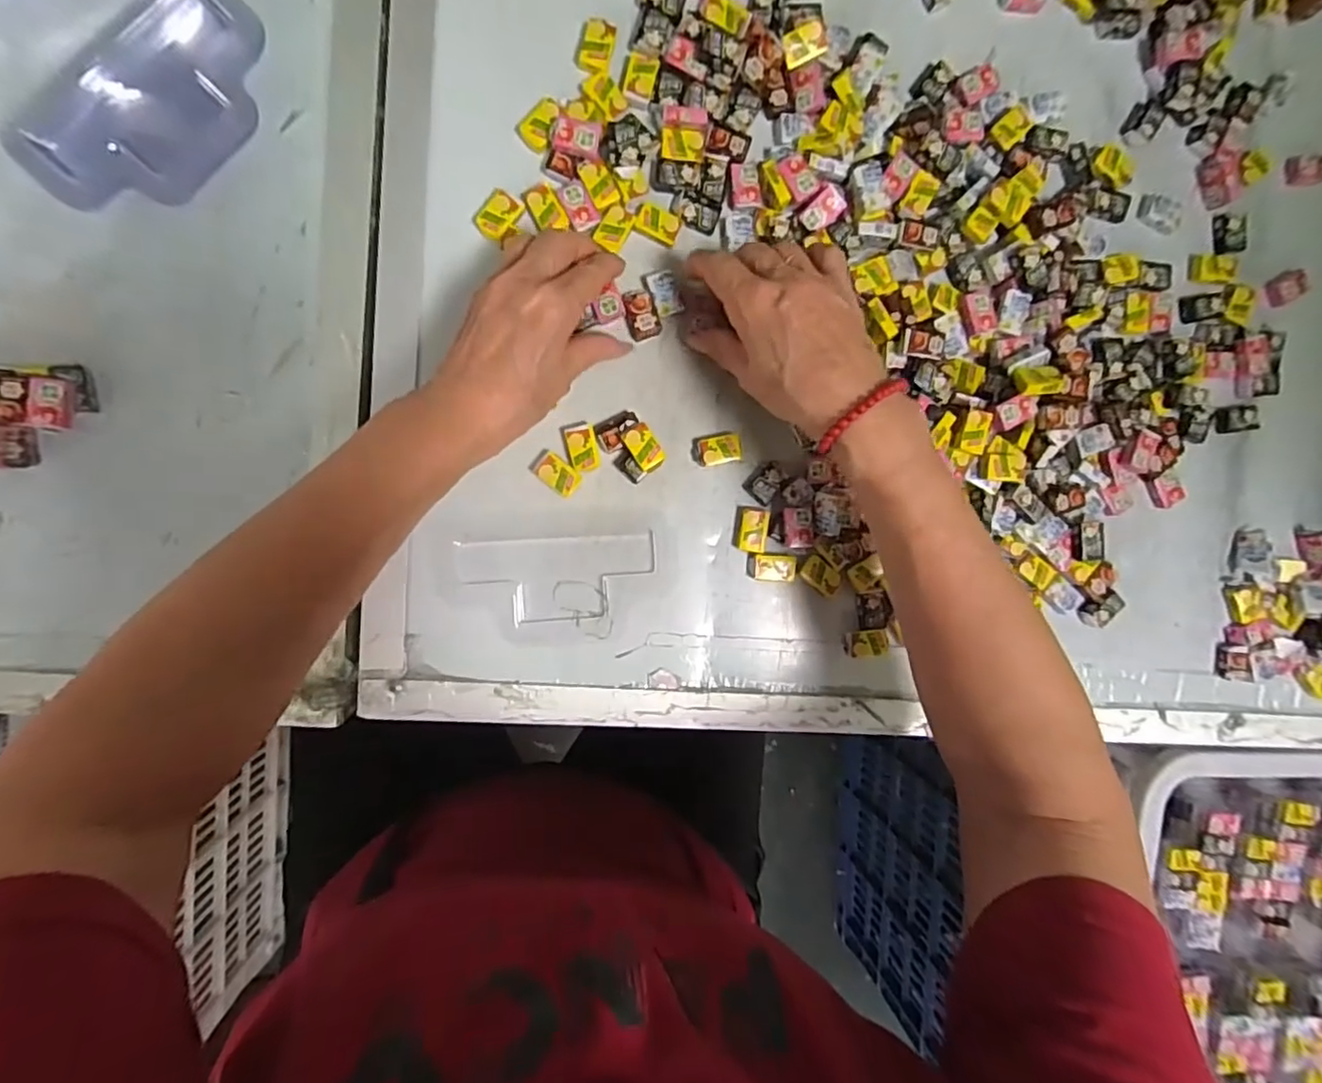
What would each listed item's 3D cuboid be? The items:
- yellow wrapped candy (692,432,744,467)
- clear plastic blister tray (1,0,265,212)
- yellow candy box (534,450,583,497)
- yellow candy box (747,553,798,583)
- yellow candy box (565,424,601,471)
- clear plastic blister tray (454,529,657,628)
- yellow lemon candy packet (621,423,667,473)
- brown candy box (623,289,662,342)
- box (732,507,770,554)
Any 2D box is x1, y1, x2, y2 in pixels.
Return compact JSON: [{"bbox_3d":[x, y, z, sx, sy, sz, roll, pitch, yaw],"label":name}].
[{"bbox_3d":[0.035,-0.057,0.377,0.031,0.008,0.019,-8,94,-5],"label":"yellow wrapped candy"},{"bbox_3d":[-0.273,-0.238,0.327,0.088,0.016,0.139,39,89,-7],"label":"clear plastic blister tray"},{"bbox_3d":[-0.061,-0.040,0.364,0.026,0.004,0.018,39,89,-7],"label":"yellow candy box"},{"bbox_3d":[0.070,0.017,0.385,0.030,0.008,0.017,6,93,-6],"label":"yellow candy box"},{"bbox_3d":[-0.046,-0.056,0.366,0.017,0.005,0.026,-16,95,-5],"label":"yellow candy box"},{"bbox_3d":[-0.061,0.023,0.371,0.116,0.007,0.051,-4,94,-6],"label":"clear plastic blister tray"},{"bbox_3d":[-0.010,-0.056,0.361,0.016,0.004,0.028,-34,98,3],"label":"yellow lemon candy packet"},{"bbox_3d":[-0.012,-0.136,0.365,0.018,0.007,0.028,-23,96,-4],"label":"brown candy box"},{"bbox_3d":[0.057,-0.007,0.381,0.020,0.009,0.027,8,93,-6],"label":"box"}]

